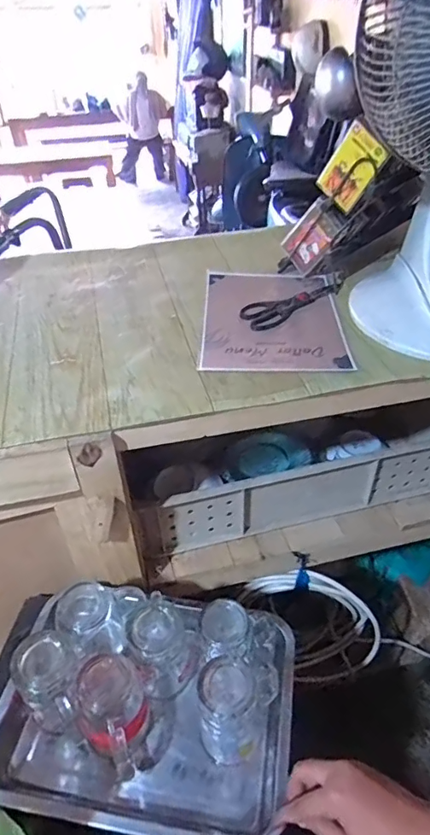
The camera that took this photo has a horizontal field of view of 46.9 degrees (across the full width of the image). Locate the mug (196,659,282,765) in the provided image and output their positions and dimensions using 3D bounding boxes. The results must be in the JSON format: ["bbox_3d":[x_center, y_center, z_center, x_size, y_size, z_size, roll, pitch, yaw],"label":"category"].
[{"bbox_3d":[0.032,0.321,0.551,0.090,0.106,0.071,-5,42,-5],"label":"mug"}]

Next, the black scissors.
[{"bbox_3d":[0.138,-0.189,0.791,0.218,0.006,0.068,-25,47,-25],"label":"black scissors"}]

